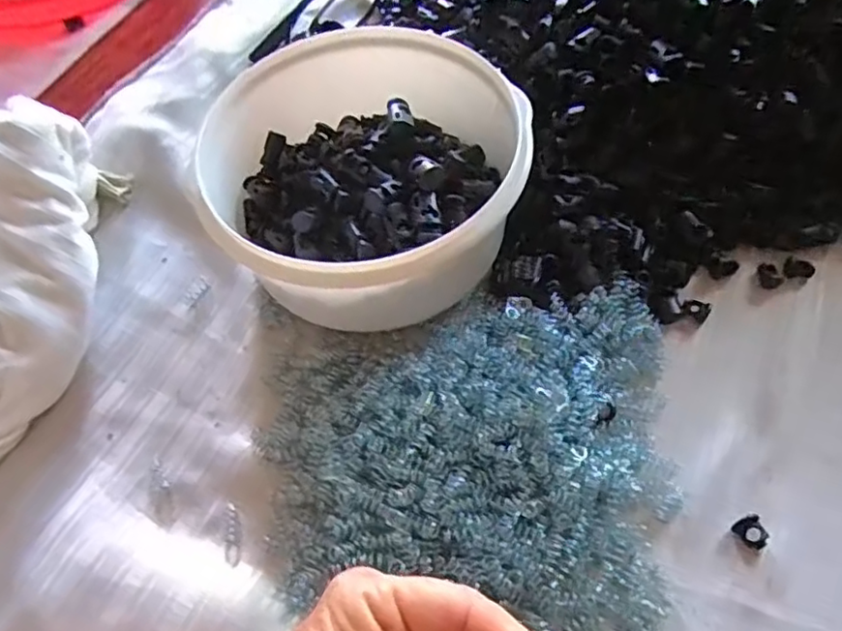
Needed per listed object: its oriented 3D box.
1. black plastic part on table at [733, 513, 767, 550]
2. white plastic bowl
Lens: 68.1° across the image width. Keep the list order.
[{"bbox_3d":[0.147,0.096,0.275,0.013,0.005,0.014,-2,59,3],"label":"black plastic part on table"},{"bbox_3d":[-0.025,-0.072,0.329,0.154,0.098,0.169,-1,58,1],"label":"white plastic bowl"}]

